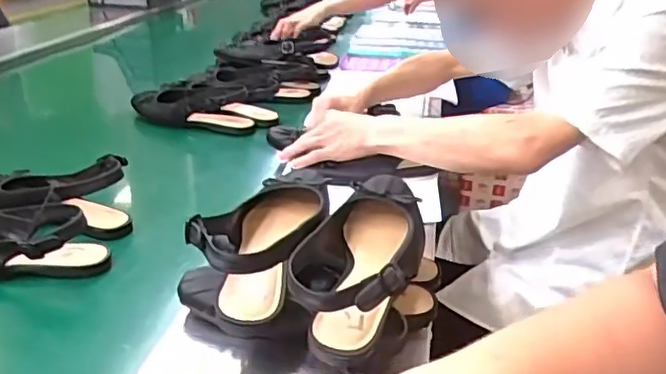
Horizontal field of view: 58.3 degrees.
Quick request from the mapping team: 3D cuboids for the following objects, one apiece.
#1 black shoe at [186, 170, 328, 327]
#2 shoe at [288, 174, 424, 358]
[{"bbox_3d":[-0.066,0.048,0.577,0.099,0.072,0.218,5,26,7],"label":"black shoe"},{"bbox_3d":[0.024,0.072,0.577,0.108,0.077,0.246,8,26,12],"label":"shoe"}]

